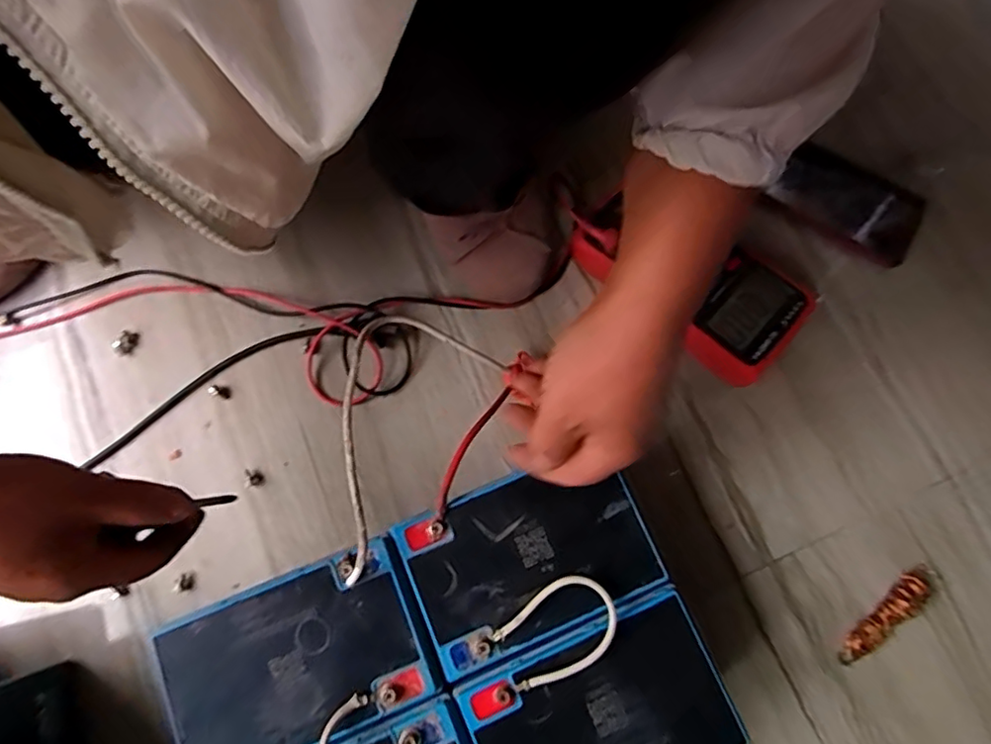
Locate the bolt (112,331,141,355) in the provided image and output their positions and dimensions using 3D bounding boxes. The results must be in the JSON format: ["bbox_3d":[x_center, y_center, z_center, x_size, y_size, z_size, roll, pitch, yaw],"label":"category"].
[{"bbox_3d":[-0.308,-0.024,0.485,0.018,0.004,0.021,31,78,6],"label":"bolt"}]

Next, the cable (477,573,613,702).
[{"bbox_3d":[0.033,0.160,0.344,0.085,0.011,0.050,-38,80,-9],"label":"cable"}]

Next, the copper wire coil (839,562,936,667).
[{"bbox_3d":[0.302,0.185,0.445,0.102,0.017,0.021,-38,81,-9],"label":"copper wire coil"}]

